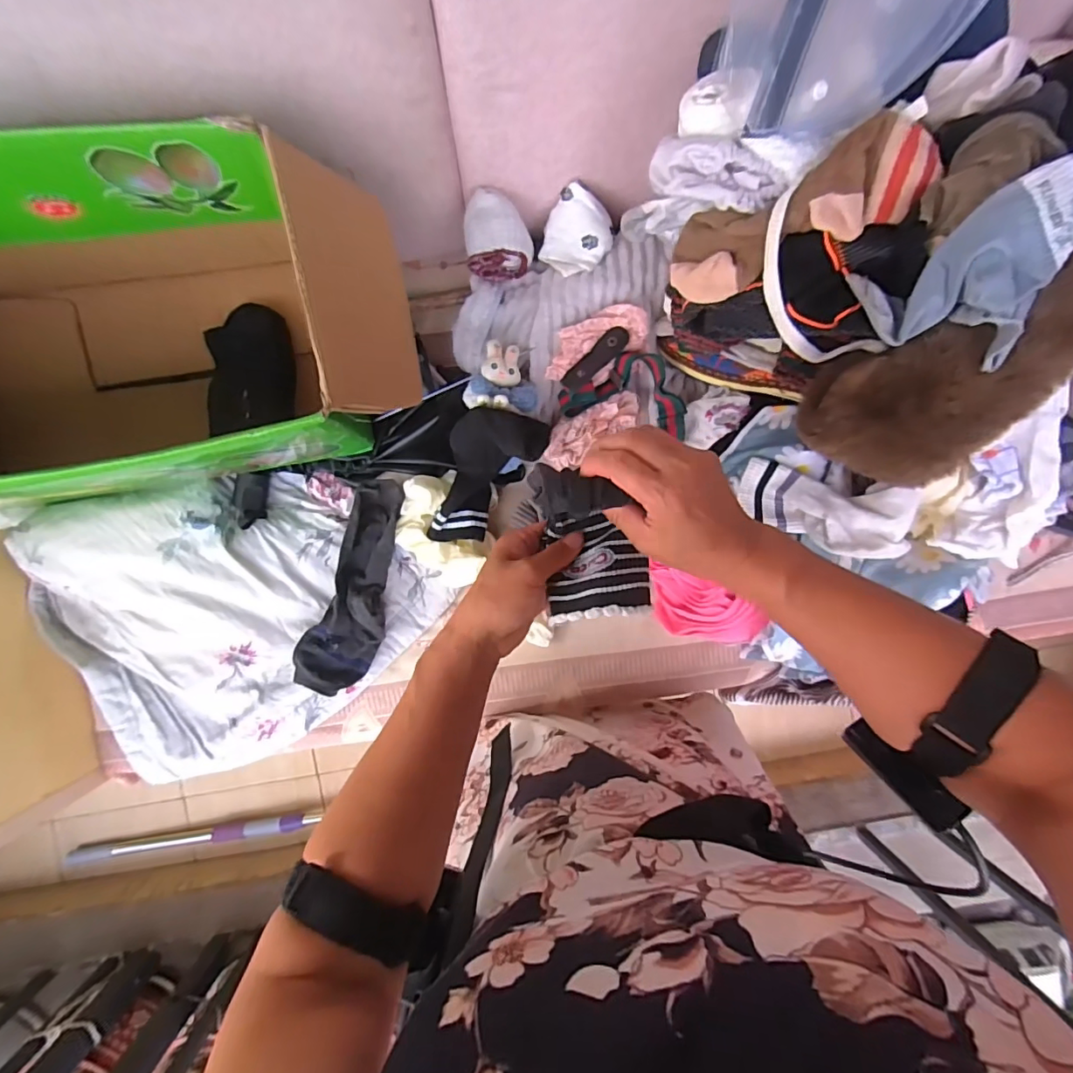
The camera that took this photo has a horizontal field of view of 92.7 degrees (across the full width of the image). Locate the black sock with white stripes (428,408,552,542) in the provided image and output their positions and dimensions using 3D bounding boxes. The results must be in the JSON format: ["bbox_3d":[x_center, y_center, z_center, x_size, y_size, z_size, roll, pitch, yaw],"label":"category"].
[{"bbox_3d":[-0.059,-0.065,0.611,0.115,0.070,0.163,14,92,-1],"label":"black sock with white stripes"}]

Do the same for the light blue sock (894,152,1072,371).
[{"bbox_3d":[0.340,-0.203,0.377,0.074,0.050,0.131,20,92,-1],"label":"light blue sock"}]

